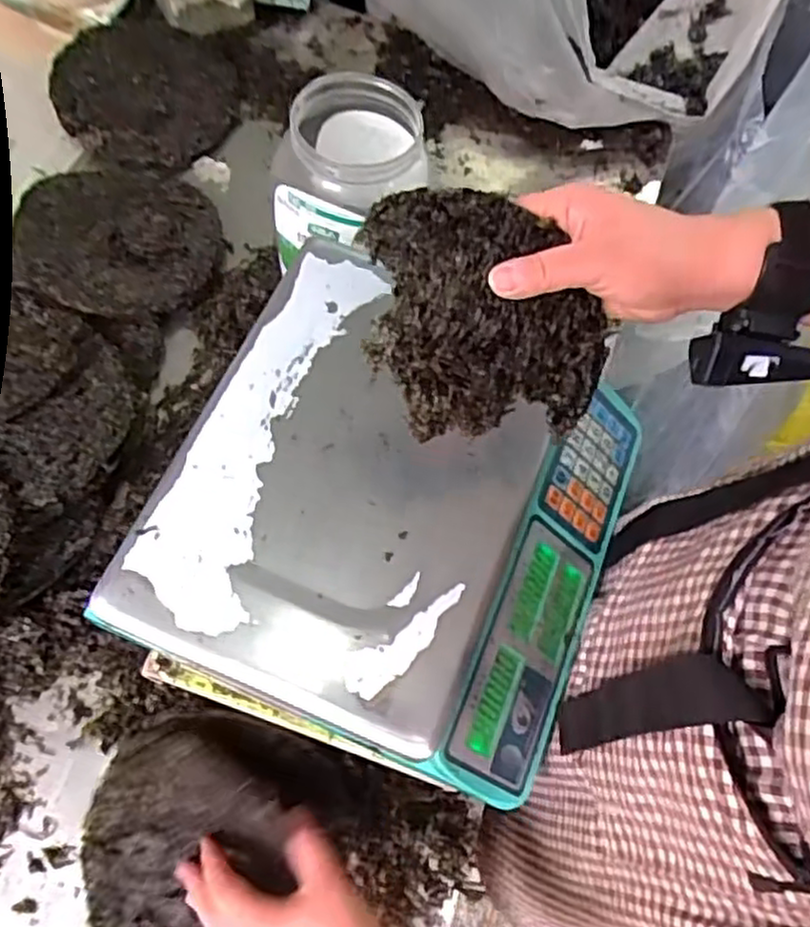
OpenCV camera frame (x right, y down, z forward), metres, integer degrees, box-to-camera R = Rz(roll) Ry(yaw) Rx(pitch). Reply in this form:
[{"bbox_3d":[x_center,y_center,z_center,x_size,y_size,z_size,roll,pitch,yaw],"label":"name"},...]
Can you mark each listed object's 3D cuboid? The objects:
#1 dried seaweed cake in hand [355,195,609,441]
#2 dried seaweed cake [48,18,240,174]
[{"bbox_3d":[0.050,-0.083,0.428,0.150,0.010,0.132,-1,111,-19],"label":"dried seaweed cake in hand"},{"bbox_3d":[-0.293,-0.424,0.846,0.196,0.016,0.204,-7,75,-15],"label":"dried seaweed cake"}]

